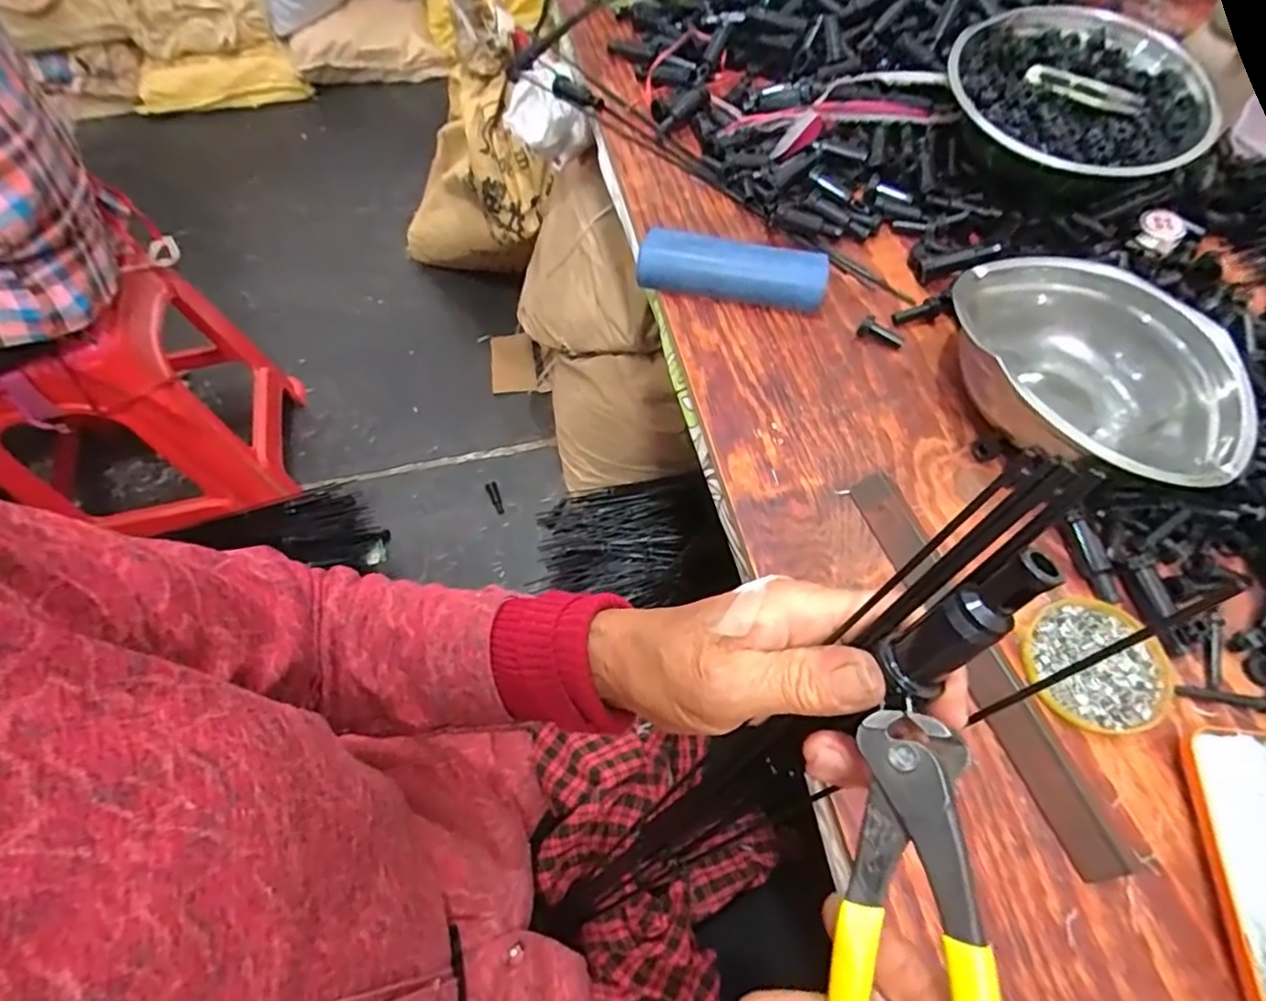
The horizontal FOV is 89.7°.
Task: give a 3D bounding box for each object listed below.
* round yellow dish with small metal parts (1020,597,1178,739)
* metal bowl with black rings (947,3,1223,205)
[{"bbox_3d":[0.299,0.104,0.409,0.087,0.007,0.083,0,62,0],"label":"round yellow dish with small metal parts"},{"bbox_3d":[0.399,-0.369,0.593,0.217,0.082,0.209,0,62,0],"label":"metal bowl with black rings"}]

